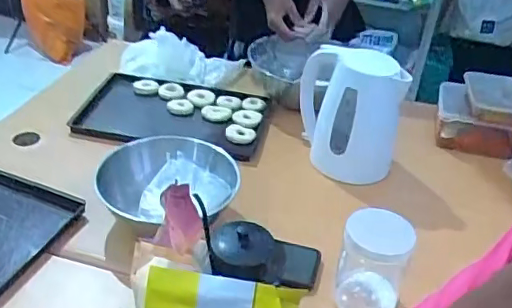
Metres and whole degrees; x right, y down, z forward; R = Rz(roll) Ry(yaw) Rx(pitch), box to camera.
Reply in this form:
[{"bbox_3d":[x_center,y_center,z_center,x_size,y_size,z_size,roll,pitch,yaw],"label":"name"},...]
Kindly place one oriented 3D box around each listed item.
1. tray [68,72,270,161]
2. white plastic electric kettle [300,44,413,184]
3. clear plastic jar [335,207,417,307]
[{"bbox_3d":[-0.164,-0.086,1.161,0.365,0.041,0.241,8,34,4],"label":"tray"},{"bbox_3d":[0.181,-0.096,1.061,0.148,0.216,0.202,-6,35,-13],"label":"white plastic electric kettle"},{"bbox_3d":[0.158,0.153,0.757,0.083,0.138,0.075,10,34,6],"label":"clear plastic jar"}]

